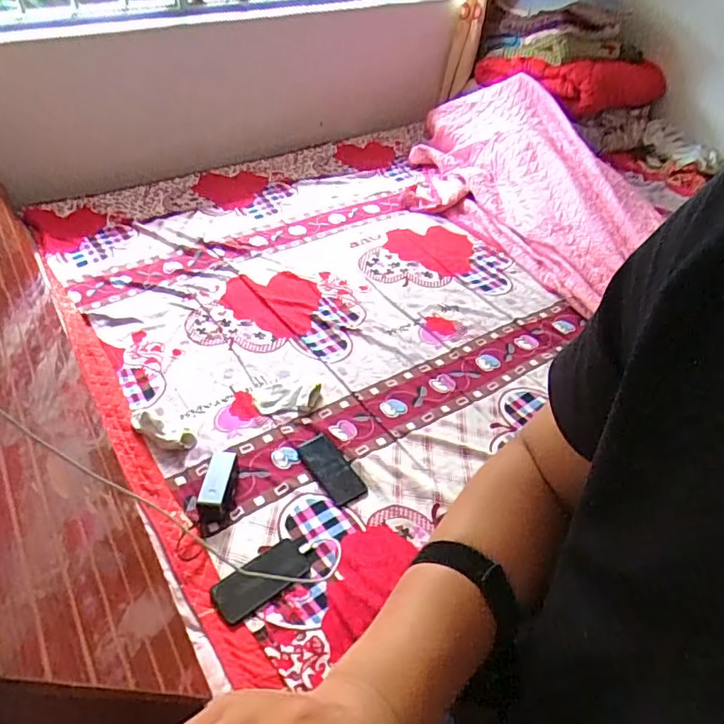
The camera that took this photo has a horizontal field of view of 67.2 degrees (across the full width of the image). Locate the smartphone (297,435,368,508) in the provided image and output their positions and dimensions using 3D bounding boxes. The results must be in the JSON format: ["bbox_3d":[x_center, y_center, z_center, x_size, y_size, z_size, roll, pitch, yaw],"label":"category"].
[{"bbox_3d":[-0.065,0.222,1.137,0.075,0.008,0.173,-25,51,-29],"label":"smartphone"}]

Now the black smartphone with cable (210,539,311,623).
[{"bbox_3d":[-0.170,0.370,0.938,0.171,0.018,0.074,-28,53,-32],"label":"black smartphone with cable"}]

